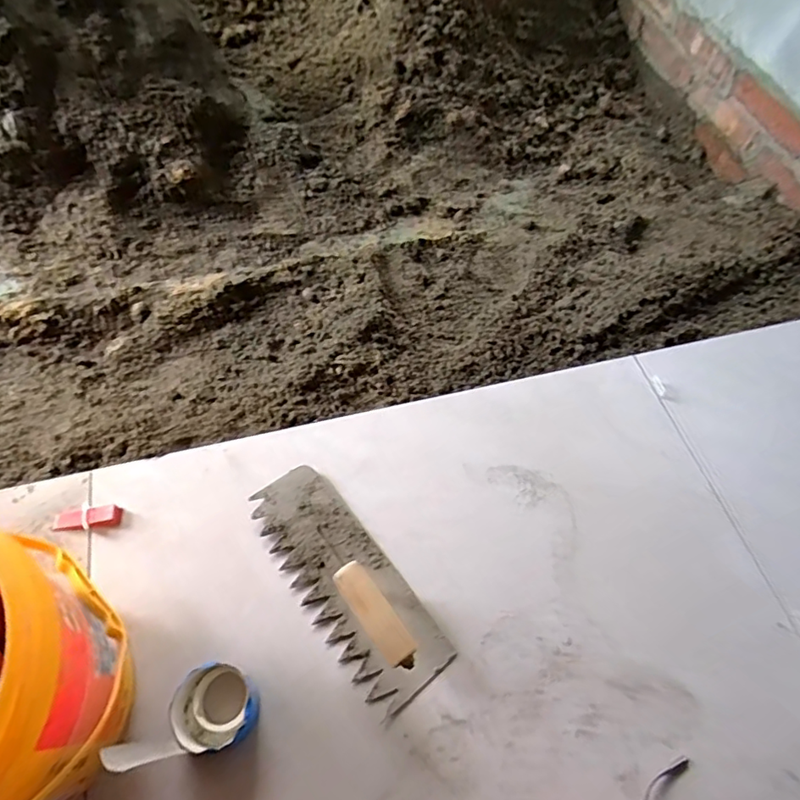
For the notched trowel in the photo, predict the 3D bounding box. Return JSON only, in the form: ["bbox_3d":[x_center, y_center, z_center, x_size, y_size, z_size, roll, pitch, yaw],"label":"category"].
[{"bbox_3d":[-0.060,0.184,0.574,0.105,0.077,0.281,-33,68,-20],"label":"notched trowel"}]

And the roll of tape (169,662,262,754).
[{"bbox_3d":[-0.179,0.300,0.522,0.075,0.042,0.072,2,61,-3],"label":"roll of tape"}]

